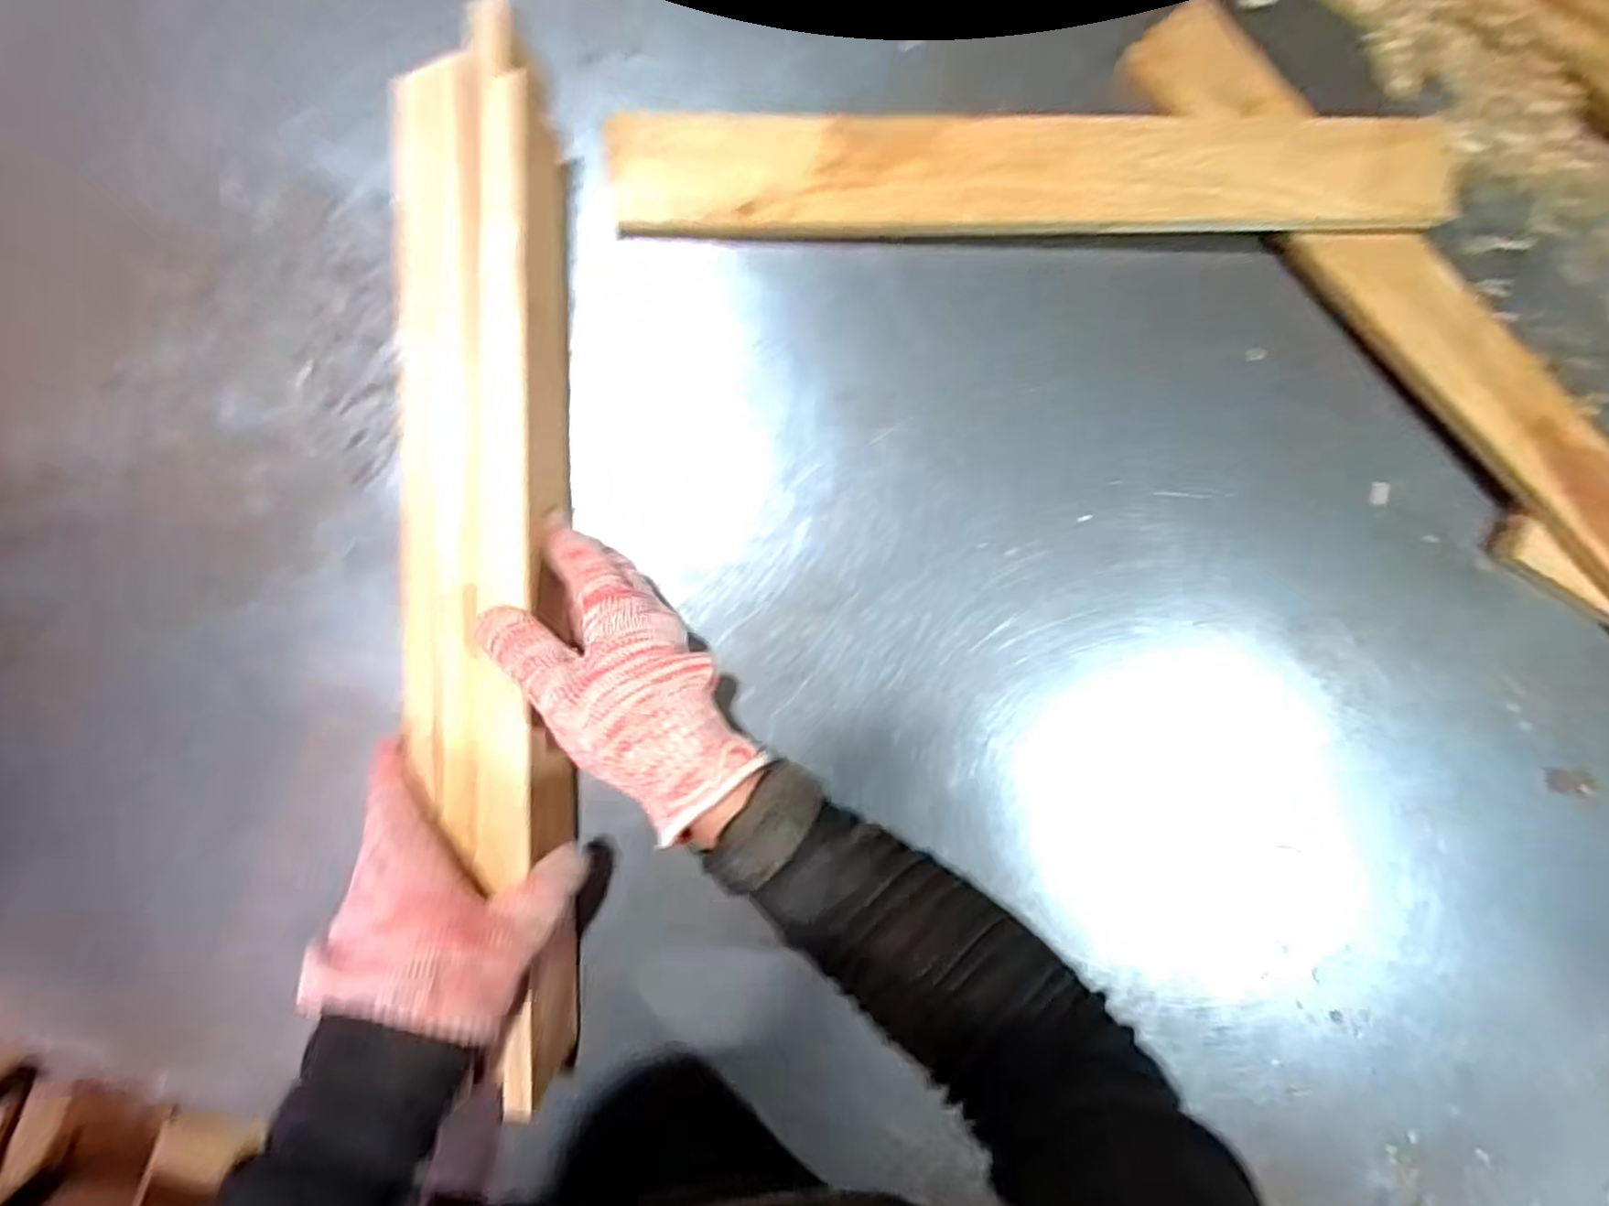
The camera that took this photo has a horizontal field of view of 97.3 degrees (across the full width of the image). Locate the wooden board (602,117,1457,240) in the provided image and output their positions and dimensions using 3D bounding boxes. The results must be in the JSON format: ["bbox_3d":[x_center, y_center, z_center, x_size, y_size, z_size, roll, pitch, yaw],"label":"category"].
[{"bbox_3d":[0.145,-0.244,0.405,0.494,0.016,0.061,-4,105,-5],"label":"wooden board"}]

